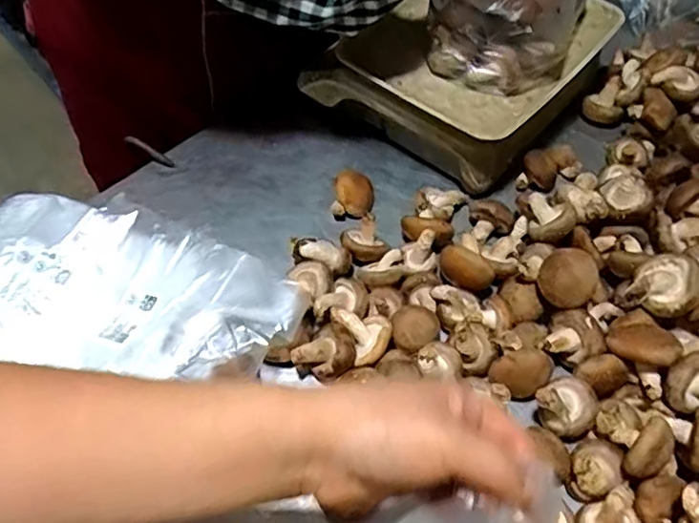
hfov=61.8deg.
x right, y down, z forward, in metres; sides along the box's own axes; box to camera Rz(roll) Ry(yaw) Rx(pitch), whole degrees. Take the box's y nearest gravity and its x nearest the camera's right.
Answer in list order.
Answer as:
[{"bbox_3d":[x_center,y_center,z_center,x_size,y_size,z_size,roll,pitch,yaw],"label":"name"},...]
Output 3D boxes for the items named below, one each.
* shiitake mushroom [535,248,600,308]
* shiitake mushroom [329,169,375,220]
[{"bbox_3d":[0.184,0.013,0.490,0.049,0.018,0.047,-45,56,17],"label":"shiitake mushroom"},{"bbox_3d":[0.004,-0.069,0.596,0.041,0.039,0.033,2,56,0],"label":"shiitake mushroom"}]

